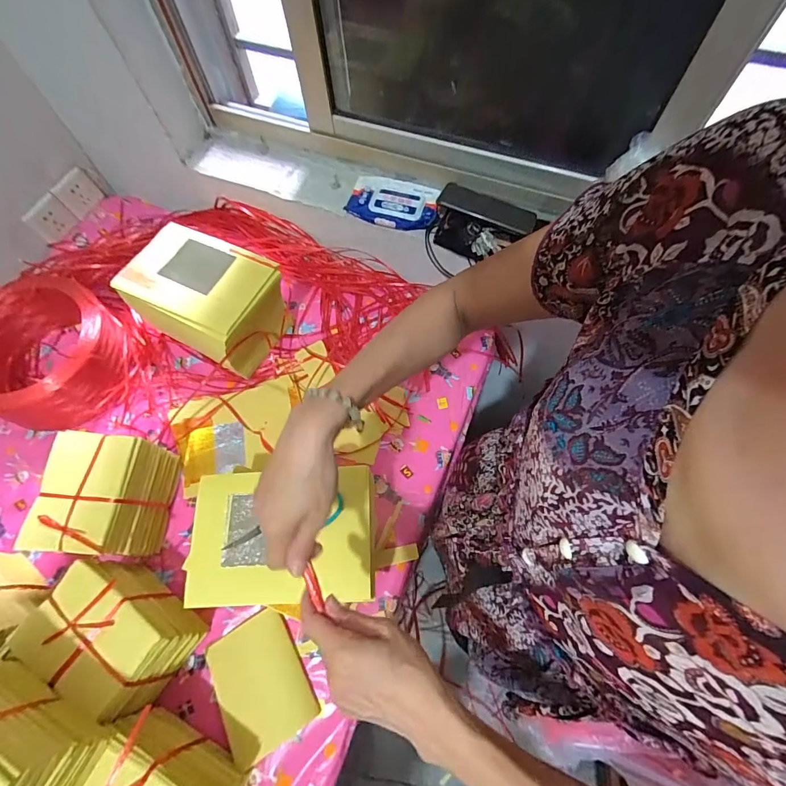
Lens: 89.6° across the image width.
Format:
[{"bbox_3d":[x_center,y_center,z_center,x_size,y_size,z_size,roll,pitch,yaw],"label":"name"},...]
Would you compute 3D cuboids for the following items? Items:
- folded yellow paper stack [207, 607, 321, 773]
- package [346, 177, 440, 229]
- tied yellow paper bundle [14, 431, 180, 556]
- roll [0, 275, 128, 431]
[{"bbox_3d":[-0.190,0.410,0.565,0.113,0.010,0.157,-23,58,-24],"label":"folded yellow paper stack"},{"bbox_3d":[0.003,-0.355,0.736,0.166,0.032,0.097,17,67,9],"label":"package"},{"bbox_3d":[-0.439,0.163,0.619,0.127,0.139,0.164,2,66,2],"label":"tied yellow paper bundle"},{"bbox_3d":[-0.627,-0.069,0.725,0.241,0.144,0.263,0,65,1],"label":"roll"}]

